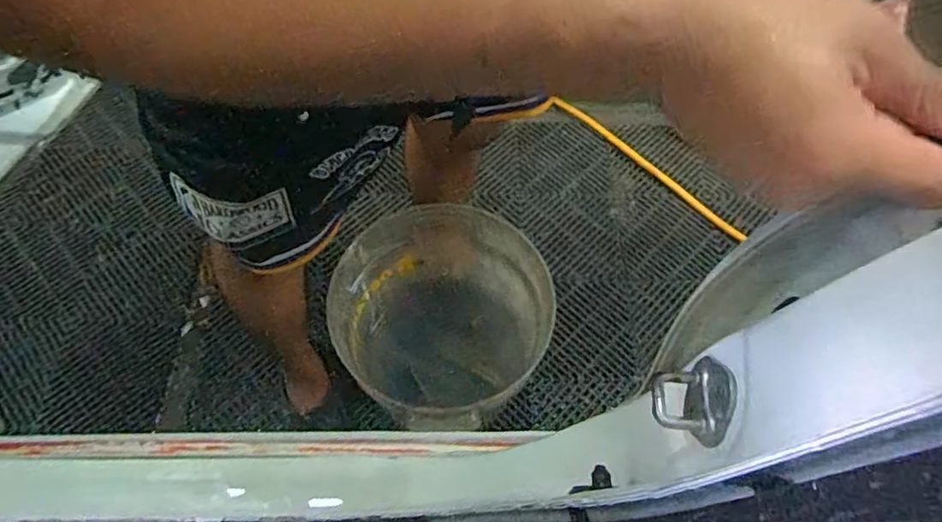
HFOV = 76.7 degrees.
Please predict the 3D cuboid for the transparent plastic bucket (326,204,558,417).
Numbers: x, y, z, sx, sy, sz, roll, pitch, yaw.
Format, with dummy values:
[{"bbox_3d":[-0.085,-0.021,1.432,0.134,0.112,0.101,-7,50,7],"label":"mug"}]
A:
[{"bbox_3d":[-0.036,0.097,0.944,0.295,0.258,0.284,1,62,-1],"label":"transparent plastic bucket"}]

